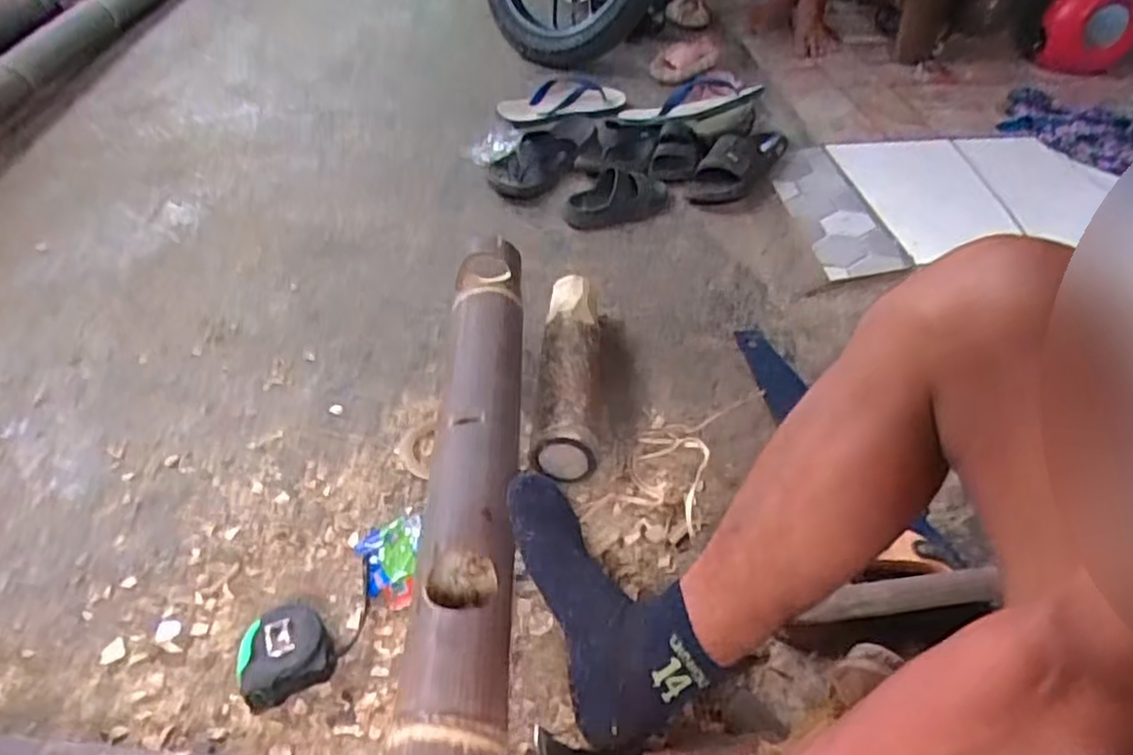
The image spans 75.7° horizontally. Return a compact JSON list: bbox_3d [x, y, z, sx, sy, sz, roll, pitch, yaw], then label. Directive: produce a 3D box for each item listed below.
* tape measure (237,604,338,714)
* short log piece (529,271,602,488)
[{"bbox_3d":[-0.264,0.249,0.674,0.082,0.034,0.091,-22,45,-22],"label":"tape measure"},{"bbox_3d":[0.007,-0.013,0.914,0.075,0.066,0.316,4,42,3],"label":"short log piece"}]

